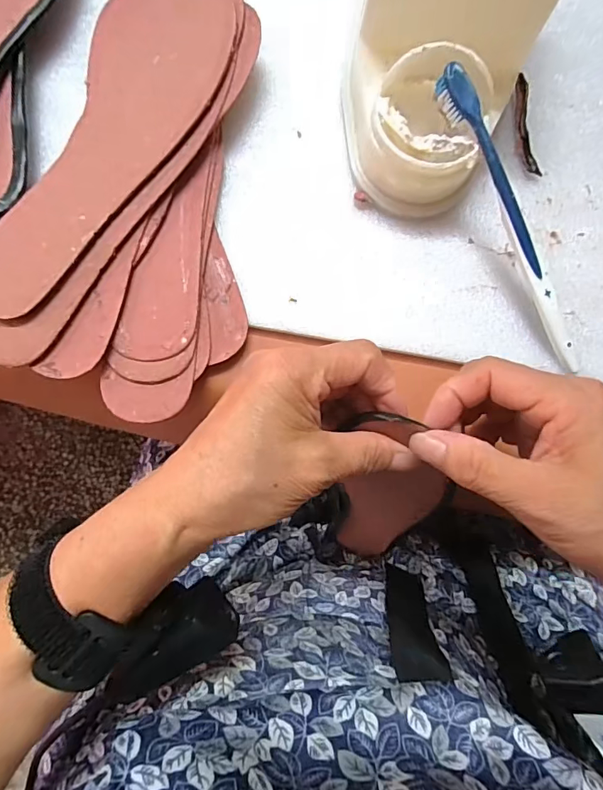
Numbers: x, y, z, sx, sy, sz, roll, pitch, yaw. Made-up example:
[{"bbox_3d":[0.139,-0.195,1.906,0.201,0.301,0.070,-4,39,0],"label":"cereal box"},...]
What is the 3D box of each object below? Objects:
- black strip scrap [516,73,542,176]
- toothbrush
[{"bbox_3d":[0.149,-0.179,0.308,0.008,0.009,0.069,-6,82,-3],"label":"black strip scrap"},{"bbox_3d":[0.123,-0.098,0.272,0.013,0.015,0.184,-29,100,-6],"label":"toothbrush"}]

